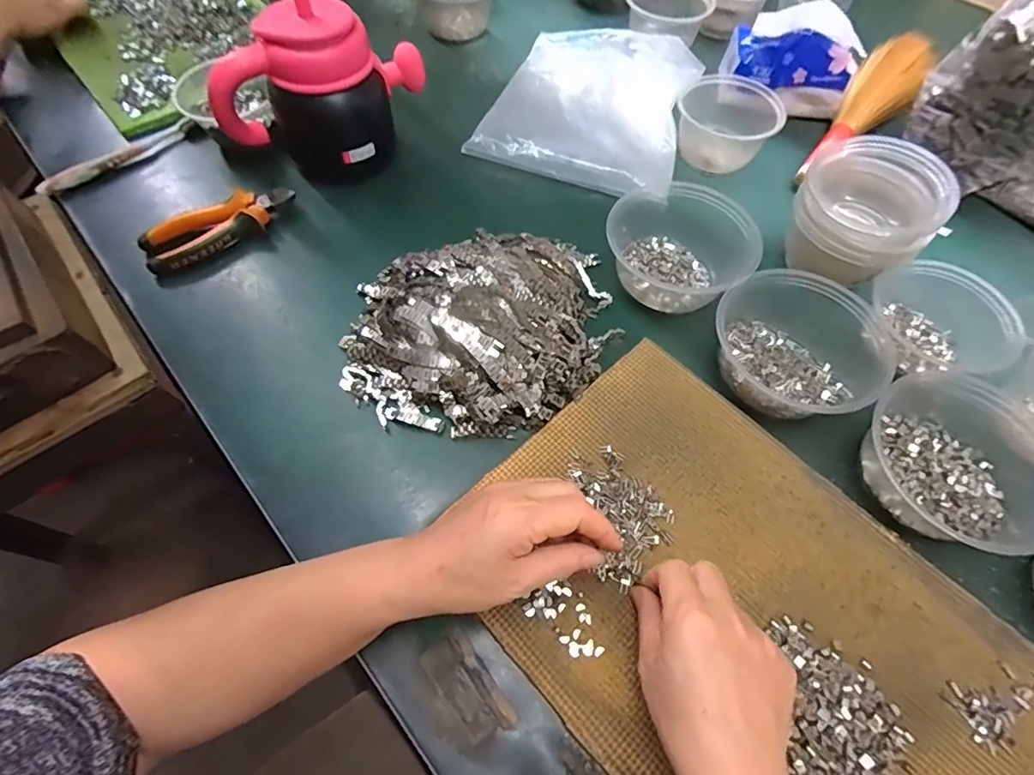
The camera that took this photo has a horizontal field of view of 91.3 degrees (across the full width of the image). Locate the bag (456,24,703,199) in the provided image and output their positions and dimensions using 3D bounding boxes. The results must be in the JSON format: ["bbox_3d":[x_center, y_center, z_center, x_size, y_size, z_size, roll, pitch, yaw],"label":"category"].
[{"bbox_3d":[0.094,-0.349,0.608,0.227,0.031,0.260,20,63,11],"label":"bag"}]

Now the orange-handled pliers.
[{"bbox_3d":[-0.298,-0.163,0.510,0.149,0.028,0.050,-31,66,-16],"label":"orange-handled pliers"}]

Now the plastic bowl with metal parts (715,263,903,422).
[{"bbox_3d":[0.240,-0.039,0.429,0.131,0.051,0.137,0,61,0],"label":"plastic bowl with metal parts"}]

